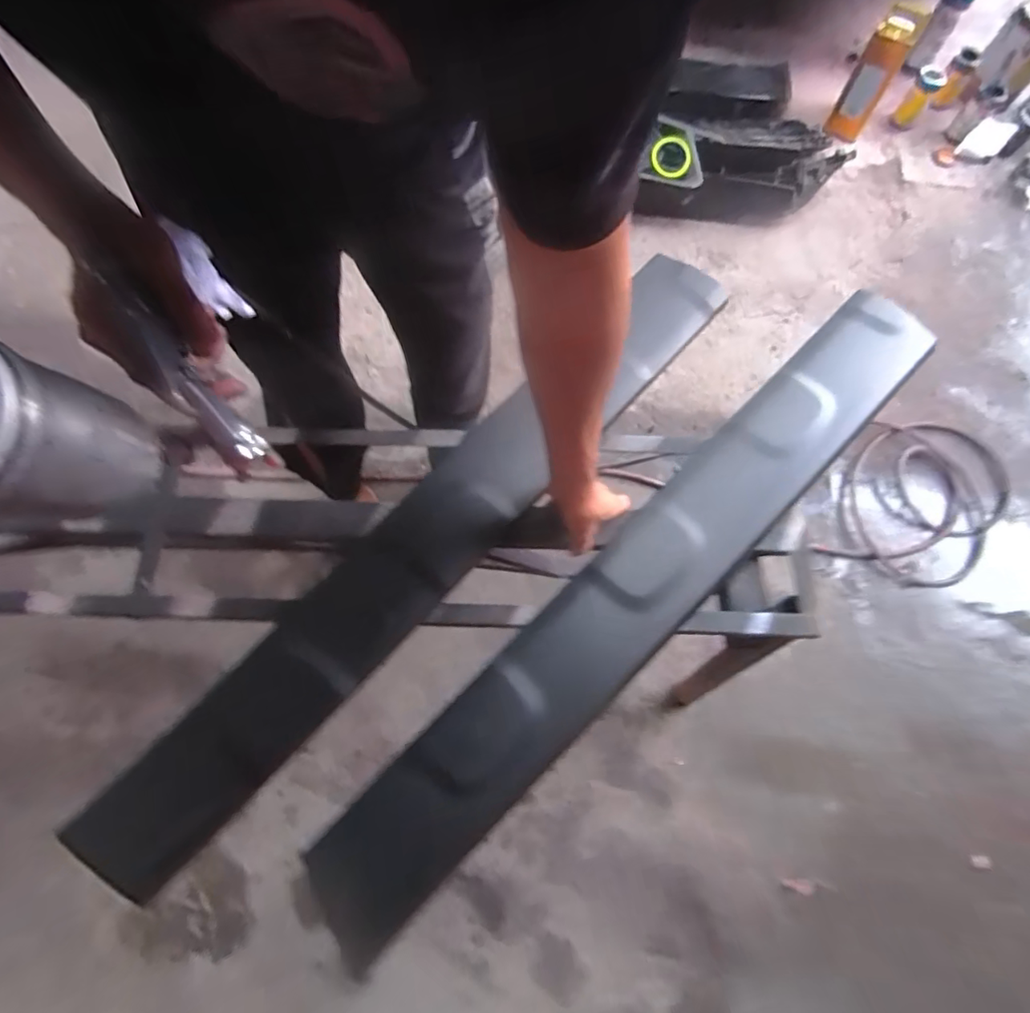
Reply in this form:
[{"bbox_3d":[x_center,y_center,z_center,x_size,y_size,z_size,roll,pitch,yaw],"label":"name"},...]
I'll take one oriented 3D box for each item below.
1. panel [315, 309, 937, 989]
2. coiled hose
[{"bbox_3d":[0.180,0.068,0.629,1.015,0.041,0.129,-42,76,-14],"label":"panel"},{"bbox_3d":[0.914,-0.020,1.220,0.394,0.046,0.451,31,72,9],"label":"coiled hose"}]

